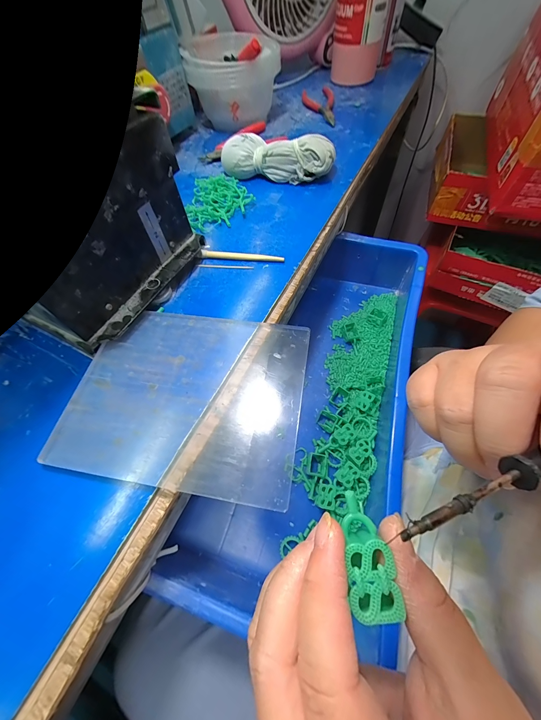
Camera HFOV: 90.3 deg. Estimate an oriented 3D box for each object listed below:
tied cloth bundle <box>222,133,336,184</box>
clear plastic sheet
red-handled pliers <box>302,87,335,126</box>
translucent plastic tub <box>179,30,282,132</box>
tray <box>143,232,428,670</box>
[{"bbox_3d":[0.008,-0.252,0.332,0.138,0.042,0.049,9,62,8],"label":"tied cloth bundle"},{"bbox_3d":[-0.061,0.023,0.204,0.166,0.008,0.132,8,61,7],"label":"clear plastic sheet"},{"bbox_3d":[0.077,-0.414,0.437,0.050,0.015,0.120,2,61,4],"label":"red-handled pliers"},{"bbox_3d":[-0.054,-0.405,0.395,0.119,0.090,0.100,11,62,9],"label":"translucent plastic tub"},{"bbox_3d":[0.071,0.036,0.308,0.197,0.084,0.430,18,63,13],"label":"tray"}]

